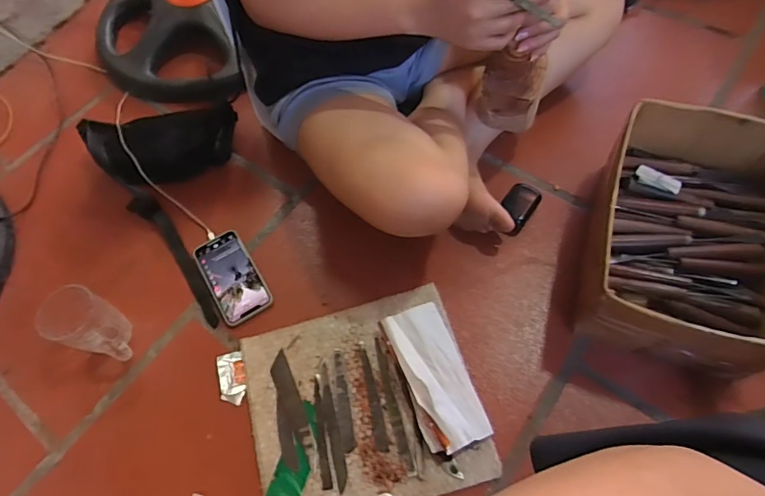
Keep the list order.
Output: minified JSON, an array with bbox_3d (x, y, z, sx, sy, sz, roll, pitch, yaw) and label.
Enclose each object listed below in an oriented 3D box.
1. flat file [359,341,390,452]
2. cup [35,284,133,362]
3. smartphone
[{"bbox_3d":[-0.013,0.205,0.658,0.018,0.004,0.150,-11,63,-1],"label":"flat file"},{"bbox_3d":[-0.415,0.112,0.681,0.088,0.119,0.076,10,65,10],"label":"cup"},{"bbox_3d":[-0.243,0.045,0.753,0.080,0.007,0.156,-30,65,-10],"label":"smartphone"}]

